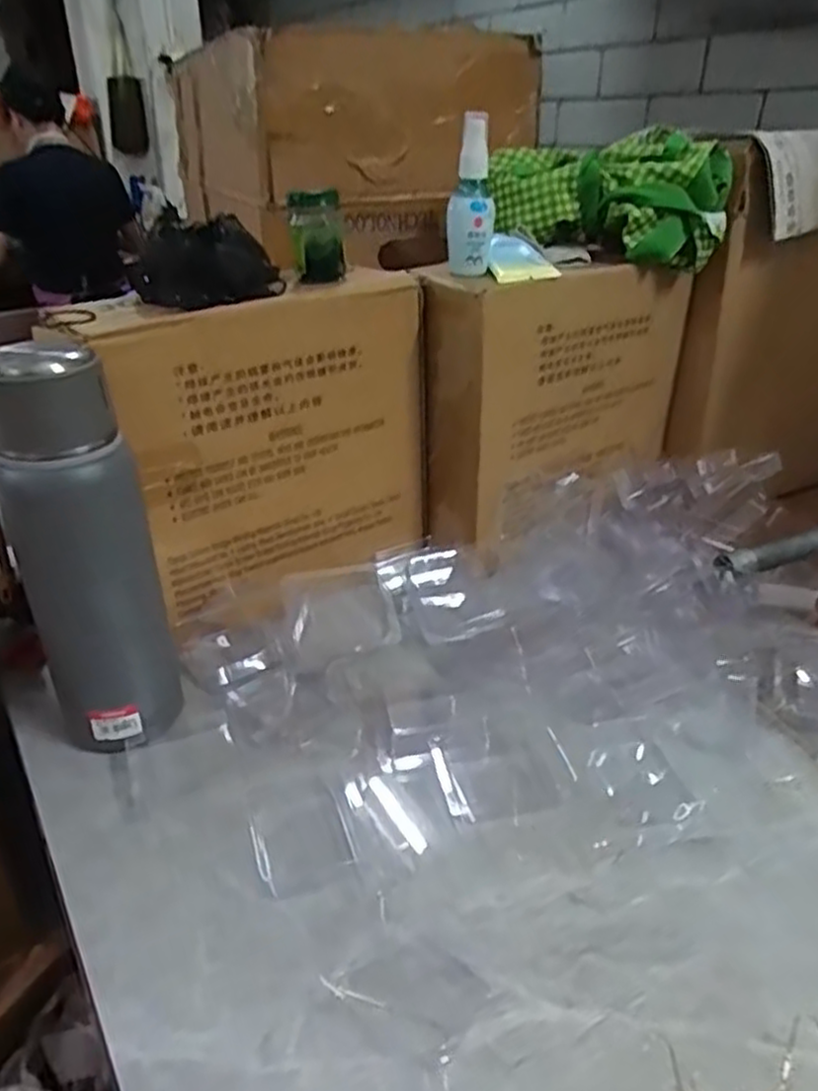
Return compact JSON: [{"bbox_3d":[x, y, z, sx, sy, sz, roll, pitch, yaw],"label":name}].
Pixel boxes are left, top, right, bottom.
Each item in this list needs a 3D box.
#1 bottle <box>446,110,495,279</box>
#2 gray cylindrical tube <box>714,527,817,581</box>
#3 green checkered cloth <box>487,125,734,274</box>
[{"bbox_3d":[0.052,-0.284,0.615,0.037,0.120,0.027,0,29,1],"label":"bottle"},{"bbox_3d":[0.357,-0.001,0.659,0.221,0.022,0.026,-15,32,-24],"label":"gray cylindrical tube"},{"bbox_3d":[0.179,-0.319,0.690,0.211,0.095,0.084,15,33,26],"label":"green checkered cloth"}]

